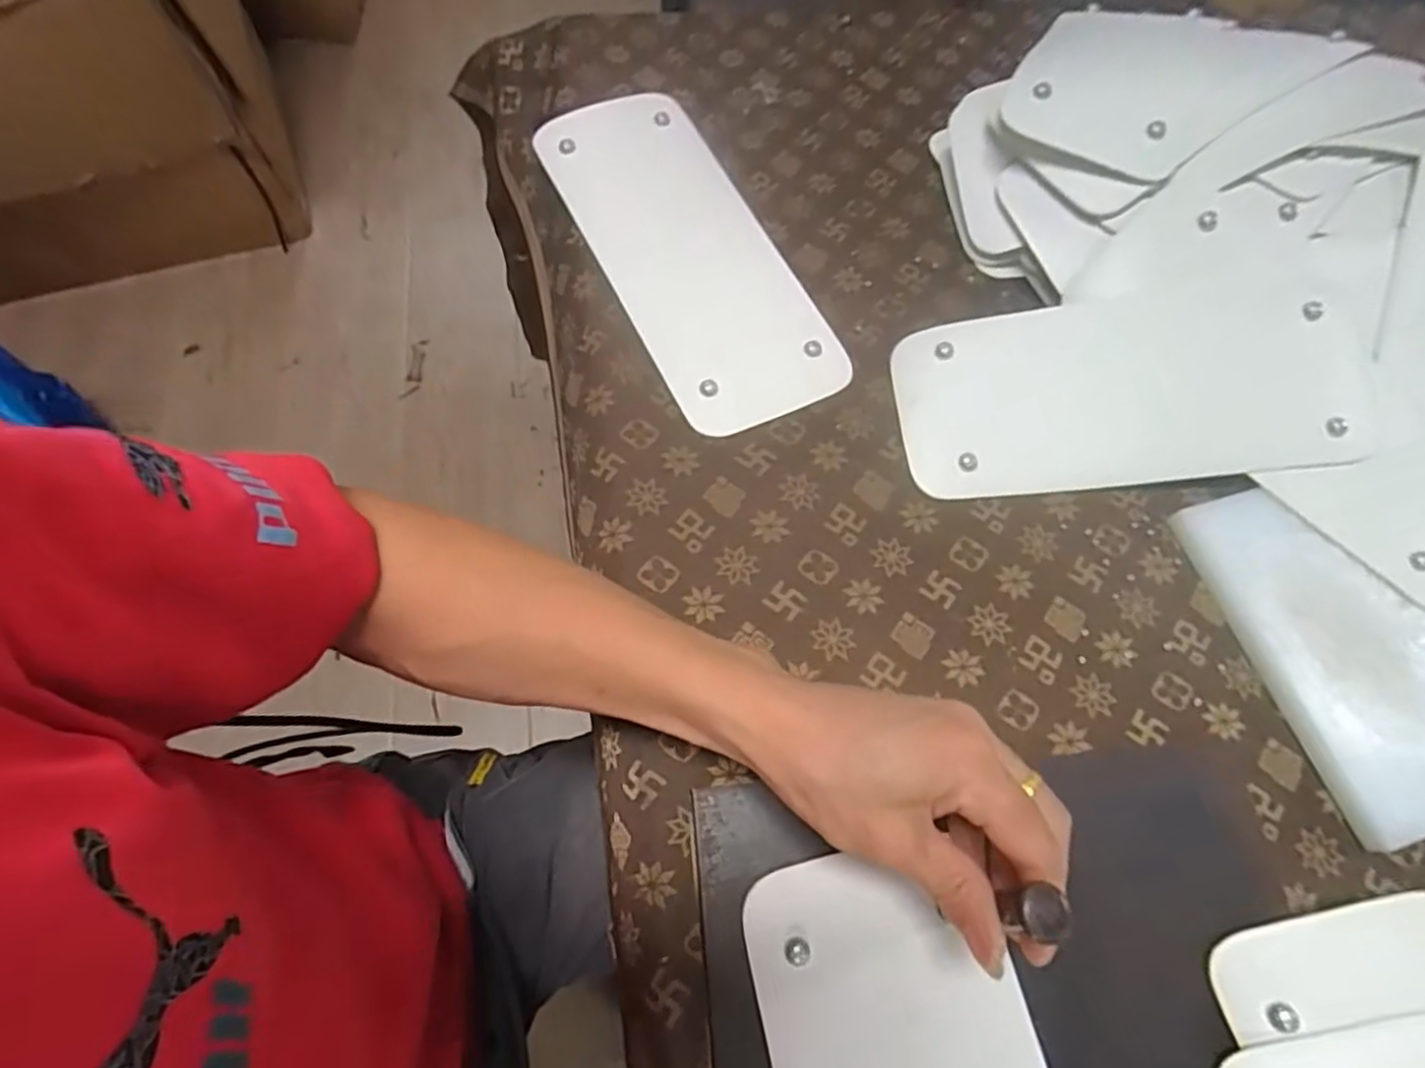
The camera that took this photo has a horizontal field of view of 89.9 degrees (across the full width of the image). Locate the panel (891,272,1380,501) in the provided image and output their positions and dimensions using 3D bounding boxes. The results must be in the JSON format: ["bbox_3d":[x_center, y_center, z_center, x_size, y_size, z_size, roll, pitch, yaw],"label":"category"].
[{"bbox_3d":[0.272,-0.093,0.461,0.294,0.014,0.122,-6,82,1],"label":"panel"}]

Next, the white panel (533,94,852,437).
[{"bbox_3d":[-0.022,-0.205,0.504,0.123,0.017,0.299,-27,71,-13],"label":"white panel"}]

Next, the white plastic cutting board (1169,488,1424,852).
[{"bbox_3d":[0.428,0.048,0.423,0.230,0.025,0.196,-14,68,-9],"label":"white plastic cutting board"}]

